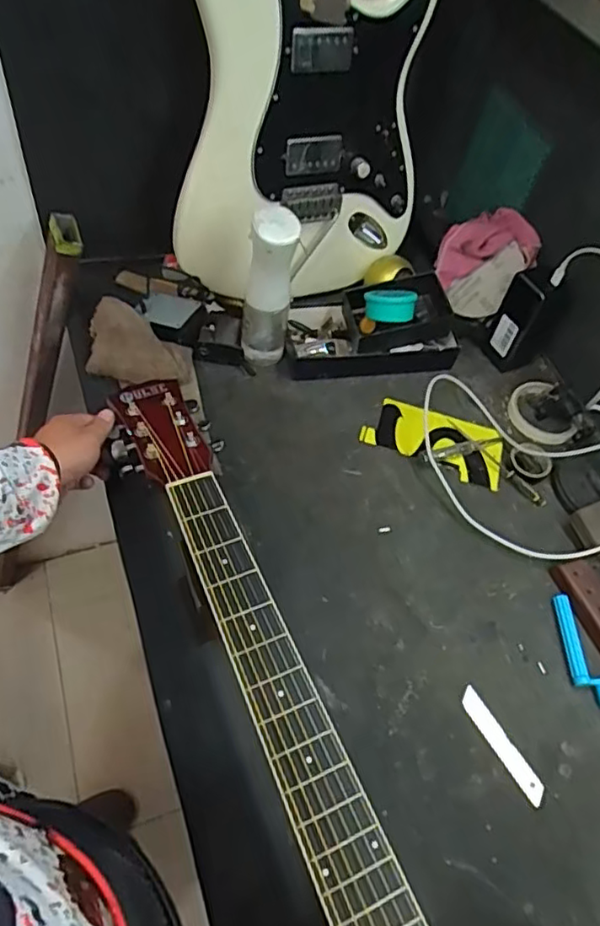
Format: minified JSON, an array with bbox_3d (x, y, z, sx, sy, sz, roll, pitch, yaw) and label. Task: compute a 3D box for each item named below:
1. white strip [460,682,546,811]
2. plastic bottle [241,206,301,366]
[{"bbox_3d":[0.183,0.255,0.560,0.022,0.007,0.104,-24,61,-22],"label":"white strip"},{"bbox_3d":[-0.037,-0.193,0.710,0.059,0.197,0.056,2,55,-6],"label":"plastic bottle"}]

